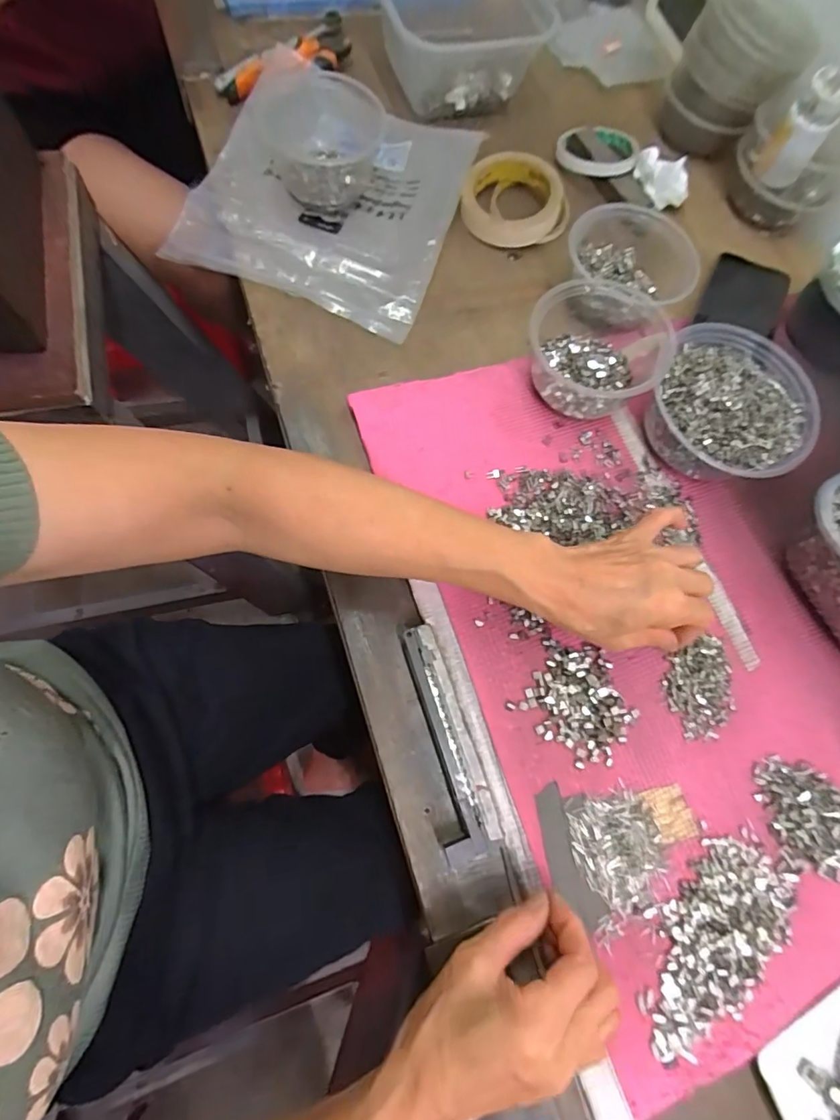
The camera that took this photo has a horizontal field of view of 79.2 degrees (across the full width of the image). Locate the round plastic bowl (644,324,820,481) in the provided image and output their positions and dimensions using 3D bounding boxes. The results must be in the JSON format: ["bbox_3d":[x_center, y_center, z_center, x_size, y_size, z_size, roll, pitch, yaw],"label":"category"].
[{"bbox_3d":[0.257,-0.127,0.427,0.122,0.059,0.129,2,72,-6],"label":"round plastic bowl"}]

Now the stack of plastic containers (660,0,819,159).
[{"bbox_3d":[0.332,-0.517,0.532,0.111,0.106,0.106,21,71,0],"label":"stack of plastic containers"}]

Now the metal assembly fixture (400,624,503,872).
[{"bbox_3d":[0.019,0.124,0.350,0.034,0.026,0.156,-12,74,-10],"label":"metal assembly fixture"}]

